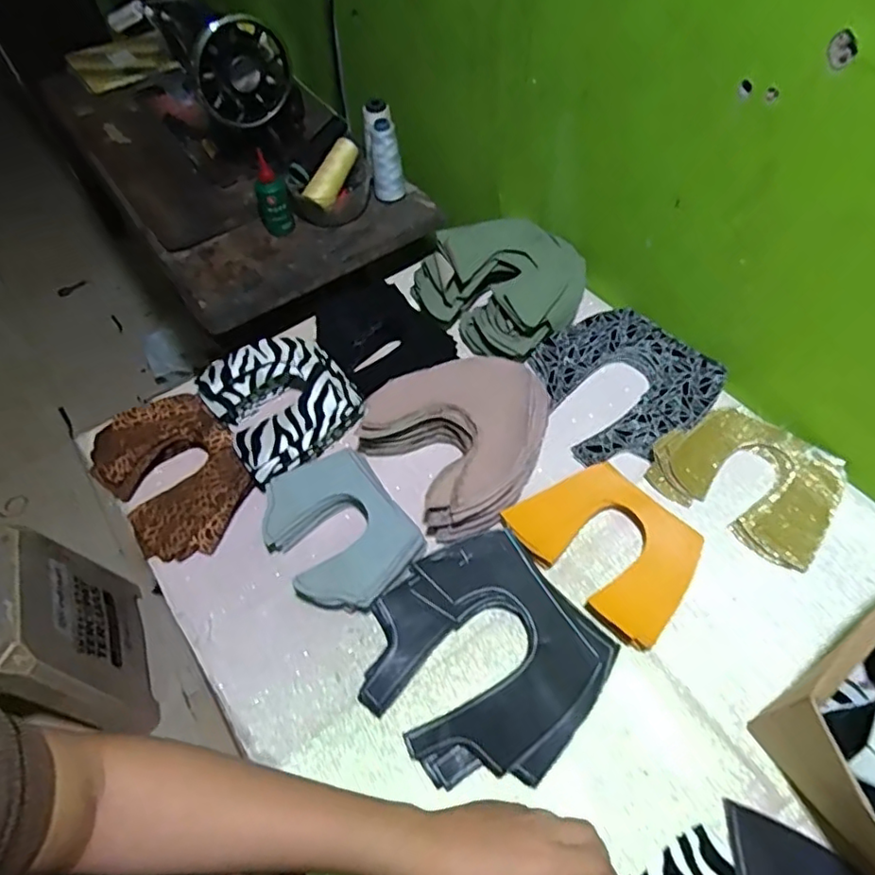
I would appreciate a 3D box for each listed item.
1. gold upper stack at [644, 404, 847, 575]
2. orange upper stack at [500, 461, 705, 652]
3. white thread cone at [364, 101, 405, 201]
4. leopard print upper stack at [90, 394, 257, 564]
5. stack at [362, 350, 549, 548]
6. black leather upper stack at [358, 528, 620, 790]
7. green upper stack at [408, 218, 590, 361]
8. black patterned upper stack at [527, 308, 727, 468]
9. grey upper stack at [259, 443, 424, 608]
[{"bbox_3d":[0.312,0.037,0.605,0.164,0.028,0.130,33,64,25],"label":"gold upper stack"},{"bbox_3d":[0.159,0.098,0.565,0.117,0.026,0.163,-38,60,-20],"label":"orange upper stack"},{"bbox_3d":[-0.080,-0.417,0.897,0.051,0.125,0.056,-6,55,1],"label":"white thread cone"},{"bbox_3d":[-0.277,0.037,0.639,0.130,0.046,0.179,-36,60,-19],"label":"leopard print upper stack"},{"bbox_3d":[0.029,-0.003,0.630,0.180,0.051,0.179,-32,59,-17],"label":"stack"},{"bbox_3d":[0.035,0.188,0.522,0.183,0.026,0.189,-40,61,-21],"label":"black leather upper stack"},{"bbox_3d":[0.084,-0.194,0.733,0.181,0.073,0.178,-36,60,-19],"label":"green upper stack"},{"bbox_3d":[0.202,-0.062,0.678,0.184,0.024,0.179,-34,59,-17],"label":"black patterned upper stack"},{"bbox_3d":[-0.096,0.090,0.584,0.118,0.033,0.159,-32,59,-17],"label":"grey upper stack"}]

